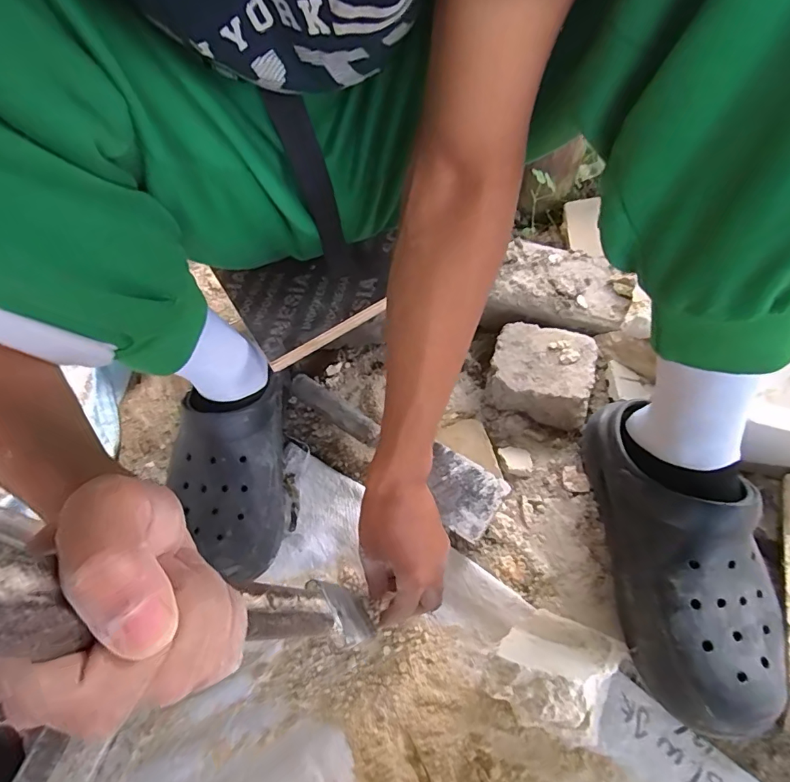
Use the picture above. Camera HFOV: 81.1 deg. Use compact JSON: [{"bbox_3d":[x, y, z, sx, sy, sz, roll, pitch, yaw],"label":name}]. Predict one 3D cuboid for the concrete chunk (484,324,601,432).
[{"bbox_3d":[0.162,-0.020,0.519,0.107,0.053,0.102,12,59,14],"label":"concrete chunk"}]

